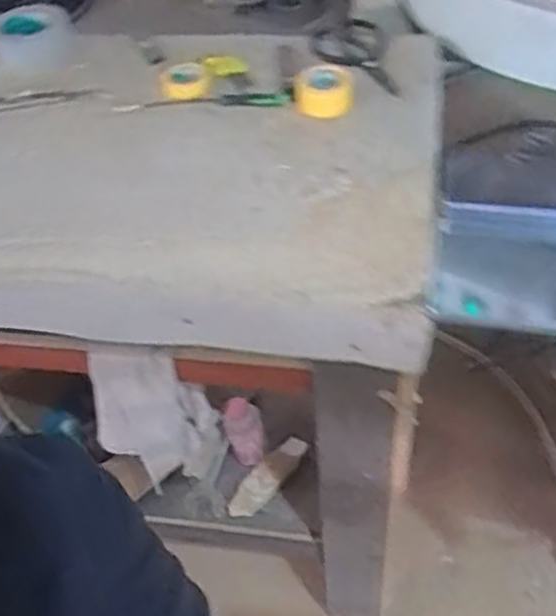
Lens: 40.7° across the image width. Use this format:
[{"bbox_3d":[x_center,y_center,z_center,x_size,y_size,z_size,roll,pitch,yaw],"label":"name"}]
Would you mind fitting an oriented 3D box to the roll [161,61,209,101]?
[{"bbox_3d":[-0.129,-0.309,1.027,0.061,0.027,0.061,-2,51,3],"label":"roll"}]

